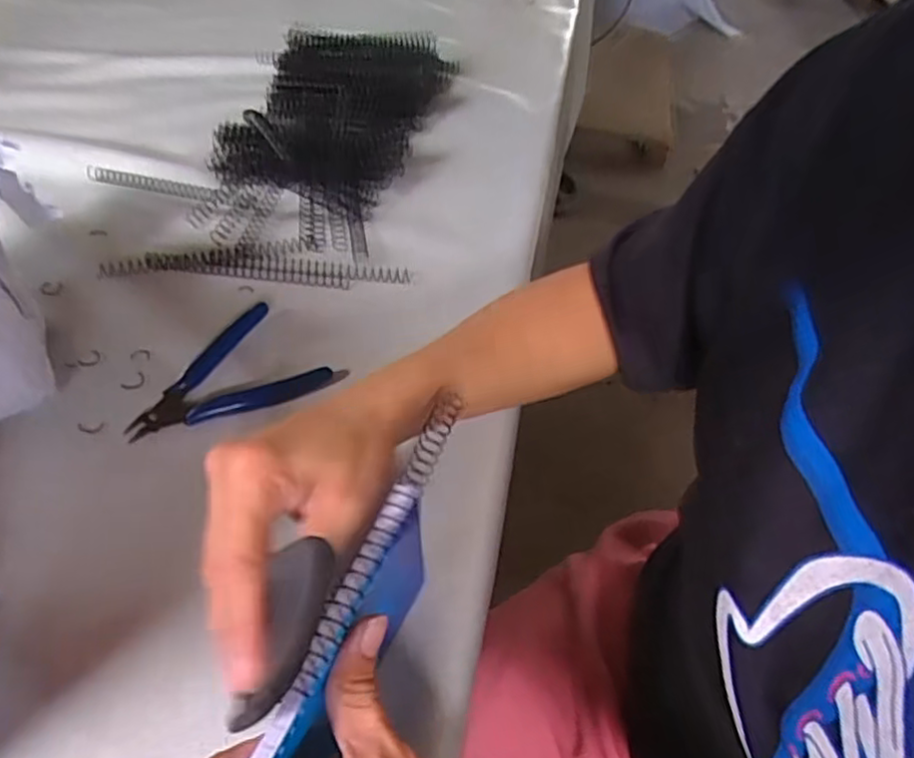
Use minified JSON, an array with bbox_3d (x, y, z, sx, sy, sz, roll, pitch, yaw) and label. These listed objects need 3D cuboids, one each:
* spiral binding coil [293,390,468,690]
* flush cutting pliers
[{"bbox_3d":[-0.026,0.057,0.276,0.012,0.010,0.146,15,45,12],"label":"spiral binding coil"},{"bbox_3d":[-0.156,-0.007,0.439,0.121,0.014,0.084,-22,50,-22],"label":"flush cutting pliers"}]

